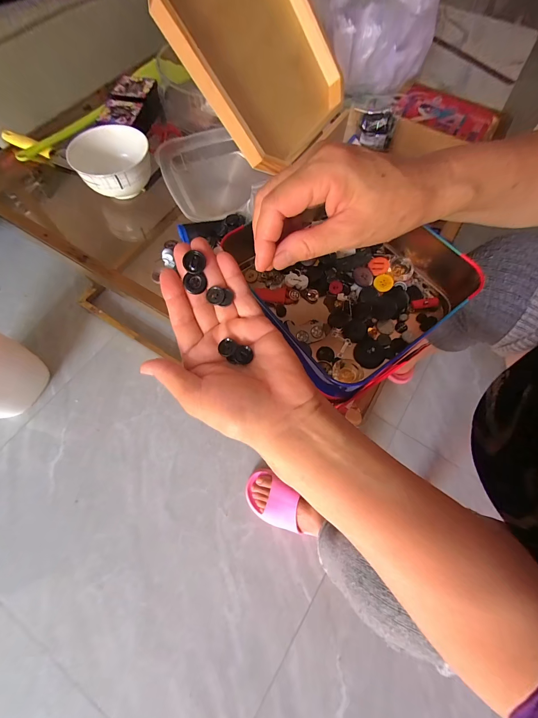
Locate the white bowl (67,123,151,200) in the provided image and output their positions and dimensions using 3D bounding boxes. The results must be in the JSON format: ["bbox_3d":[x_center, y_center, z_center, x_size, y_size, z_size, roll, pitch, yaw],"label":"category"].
[{"bbox_3d":[-0.257,-0.322,0.476,0.120,0.068,0.121,0,68,-1],"label":"white bowl"}]

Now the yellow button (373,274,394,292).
[{"bbox_3d":[0.124,-0.082,0.309,0.020,0.004,0.020,-3,78,15],"label":"yellow button"}]

